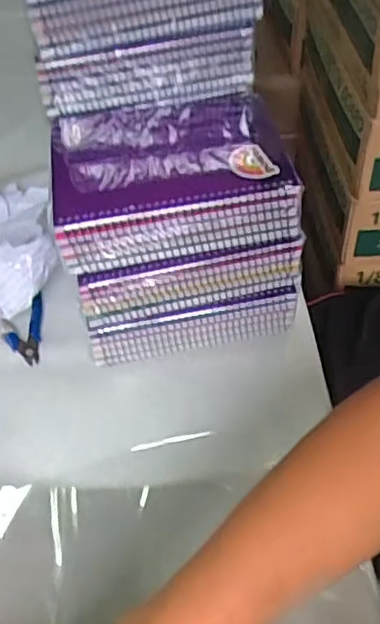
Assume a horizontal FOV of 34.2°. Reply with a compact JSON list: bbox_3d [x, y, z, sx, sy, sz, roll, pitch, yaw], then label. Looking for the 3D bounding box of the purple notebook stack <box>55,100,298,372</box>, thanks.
[{"bbox_3d":[-0.014,-0.078,0.600,0.196,0.186,0.166,-10,47,-4],"label":"purple notebook stack"}]

